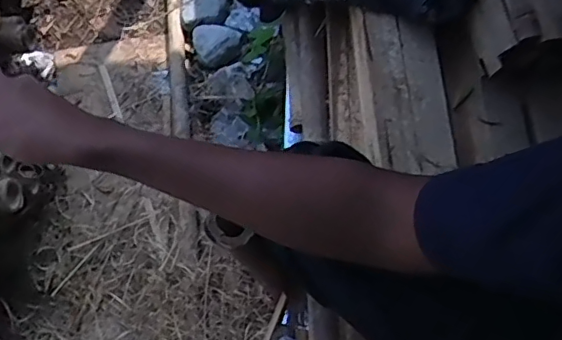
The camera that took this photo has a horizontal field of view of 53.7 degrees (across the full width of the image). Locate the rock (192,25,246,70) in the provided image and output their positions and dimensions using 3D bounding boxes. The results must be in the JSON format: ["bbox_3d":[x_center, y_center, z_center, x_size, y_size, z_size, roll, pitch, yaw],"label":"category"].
[{"bbox_3d":[-0.196,-0.381,1.689,0.161,0.078,0.119,3,71,1],"label":"rock"}]

